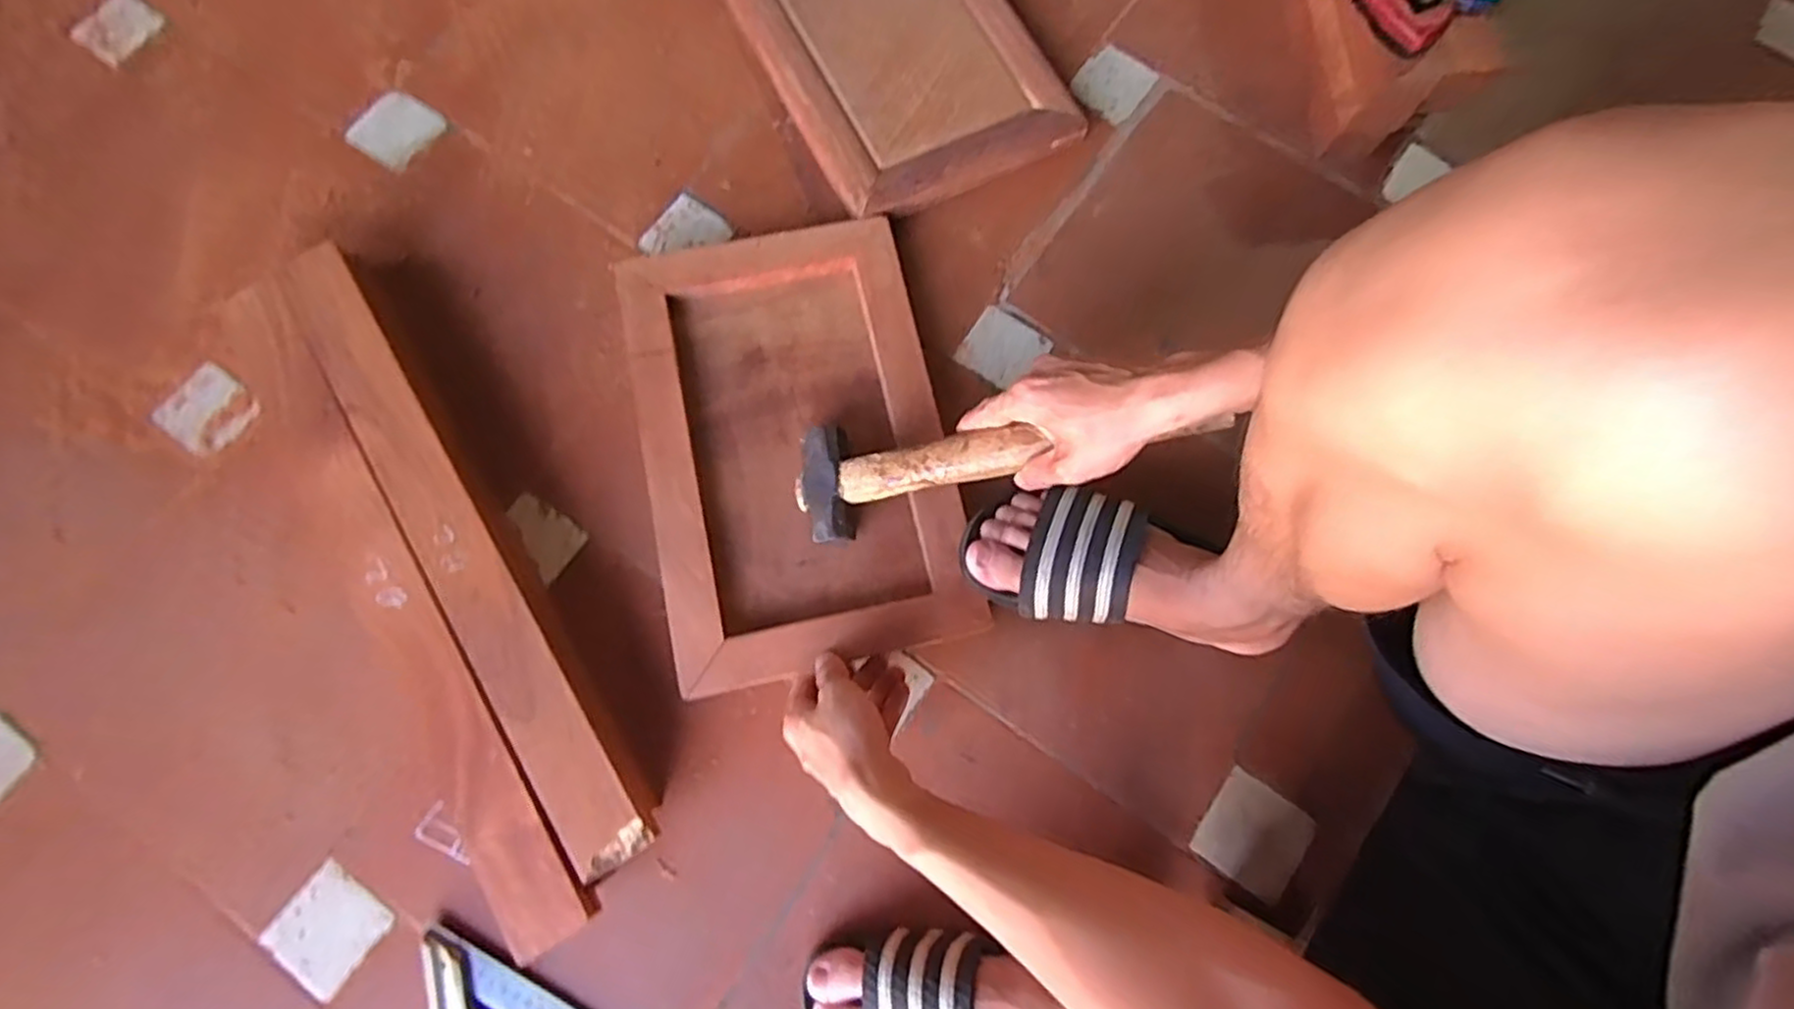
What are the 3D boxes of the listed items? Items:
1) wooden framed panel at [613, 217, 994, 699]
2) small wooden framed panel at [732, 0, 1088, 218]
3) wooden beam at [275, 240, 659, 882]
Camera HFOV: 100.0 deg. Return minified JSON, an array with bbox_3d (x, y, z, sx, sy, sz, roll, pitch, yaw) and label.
[{"bbox_3d":[-0.082,-0.053,0.625,0.238,0.034,0.362,-12,76,-5],"label":"wooden framed panel"},{"bbox_3d":[-0.010,-0.461,0.739,0.245,0.035,0.378,-26,78,-8],"label":"small wooden framed panel"},{"bbox_3d":[-0.333,0.024,0.593,0.059,0.061,0.548,-31,79,-9],"label":"wooden beam"}]

